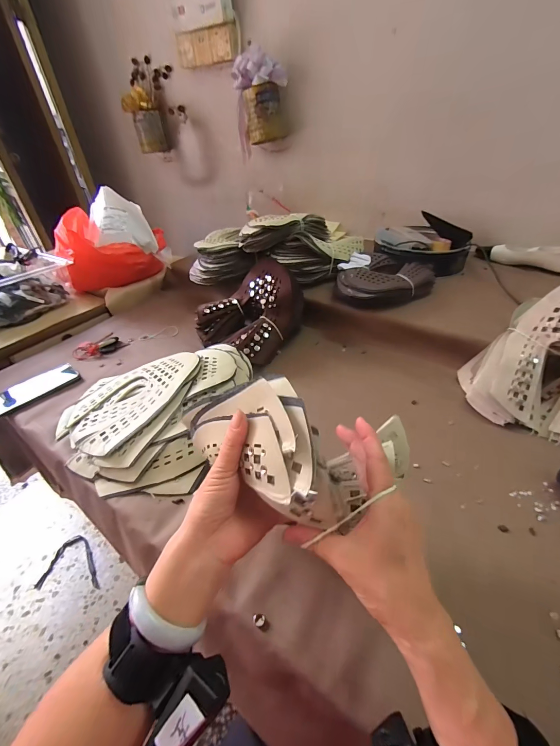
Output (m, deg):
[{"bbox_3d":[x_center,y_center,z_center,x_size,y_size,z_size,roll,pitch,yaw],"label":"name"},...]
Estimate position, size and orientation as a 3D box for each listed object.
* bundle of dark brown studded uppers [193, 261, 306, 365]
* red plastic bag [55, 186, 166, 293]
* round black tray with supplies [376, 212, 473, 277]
[{"bbox_3d":[-0.072,-0.158,0.747,0.205,0.152,0.224,15,42,22],"label":"bundle of dark brown studded uppers"},{"bbox_3d":[-0.541,-0.422,1.012,0.307,0.223,0.244,-14,40,-12],"label":"red plastic bag"},{"bbox_3d":[0.404,-0.361,0.888,0.197,0.093,0.214,-2,39,2],"label":"round black tray with supplies"}]

